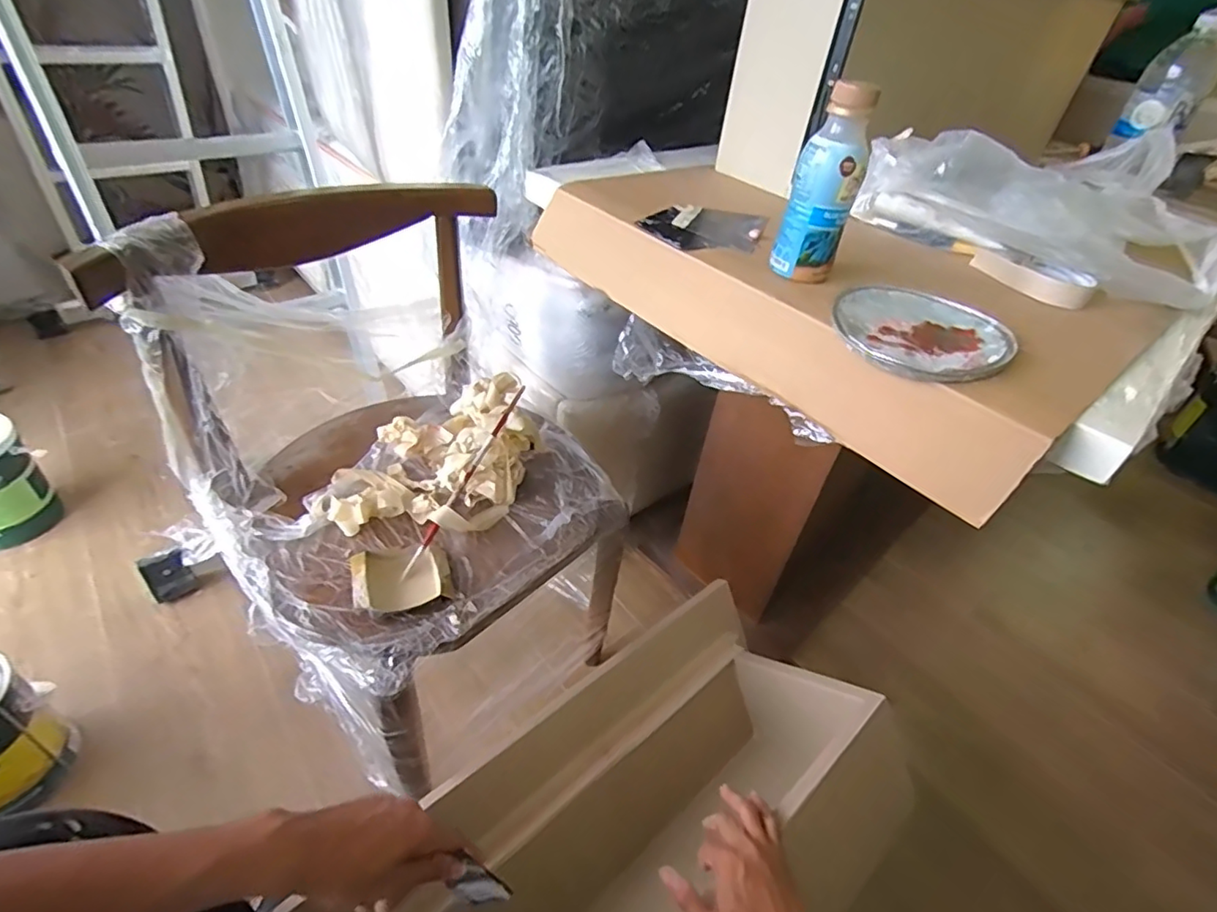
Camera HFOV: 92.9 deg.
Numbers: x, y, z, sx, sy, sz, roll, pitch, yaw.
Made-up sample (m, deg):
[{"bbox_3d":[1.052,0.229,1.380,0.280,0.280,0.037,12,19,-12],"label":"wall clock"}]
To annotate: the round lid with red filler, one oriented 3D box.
[{"bbox_3d":[0.285,-0.118,0.529,0.145,0.018,0.161,24,43,18],"label":"round lid with red filler"}]

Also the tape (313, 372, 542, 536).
[{"bbox_3d":[-0.229,-0.003,0.765,0.270,0.099,0.238,-2,41,-11],"label":"tape"}]

